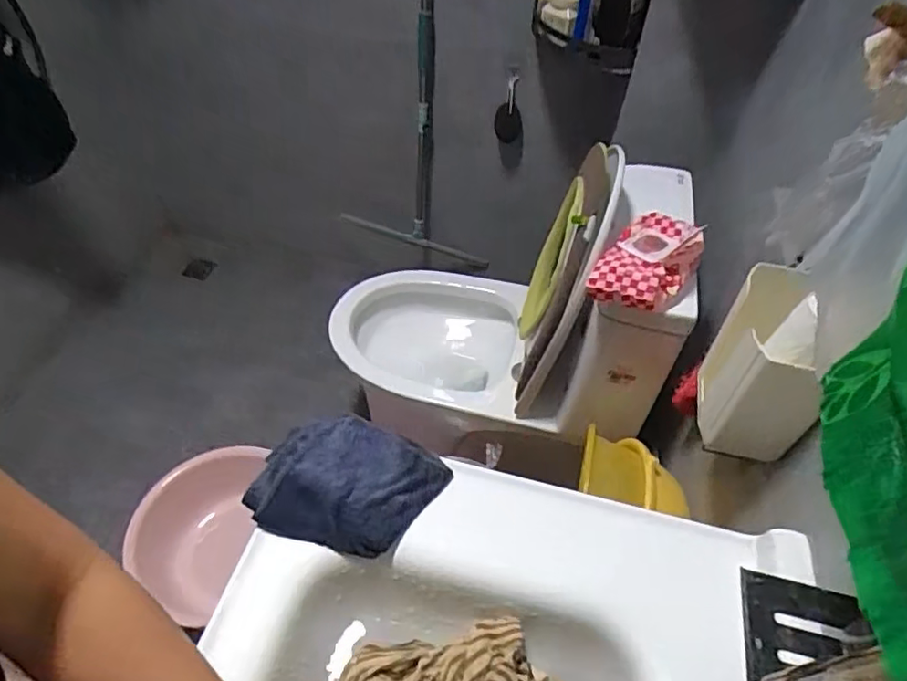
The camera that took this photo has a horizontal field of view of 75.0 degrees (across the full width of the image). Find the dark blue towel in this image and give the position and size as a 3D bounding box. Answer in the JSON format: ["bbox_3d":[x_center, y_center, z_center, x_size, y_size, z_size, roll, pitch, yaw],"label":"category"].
[{"bbox_3d":[-0.103,0.143,0.584,0.162,0.027,0.133,20,50,14],"label":"dark blue towel"}]

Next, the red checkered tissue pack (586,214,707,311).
[{"bbox_3d":[0.288,-0.119,0.873,0.124,0.056,0.194,26,52,19],"label":"red checkered tissue pack"}]

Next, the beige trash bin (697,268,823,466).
[{"bbox_3d":[0.322,0.033,0.628,0.076,0.152,0.124,8,49,4],"label":"beige trash bin"}]

